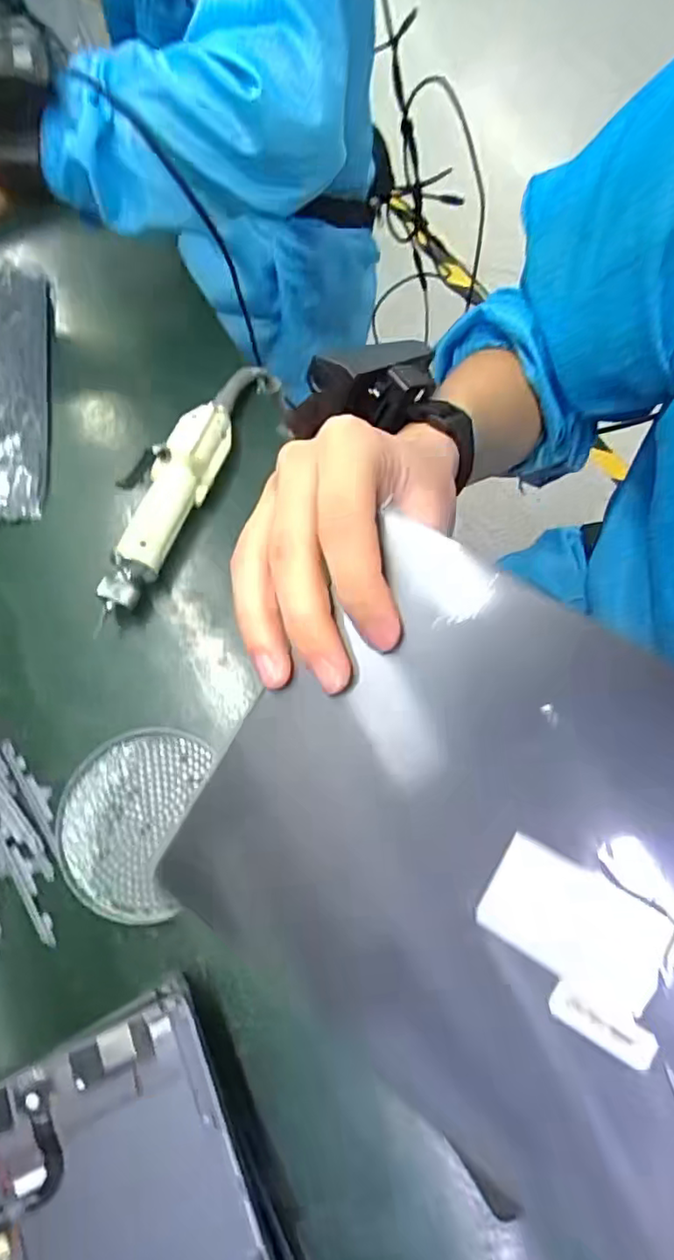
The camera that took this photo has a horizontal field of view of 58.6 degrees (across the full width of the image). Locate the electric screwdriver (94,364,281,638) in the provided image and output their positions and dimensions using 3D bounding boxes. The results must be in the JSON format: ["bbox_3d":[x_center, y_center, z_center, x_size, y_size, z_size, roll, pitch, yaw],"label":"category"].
[{"bbox_3d":[-0.121,-0.125,0.481,0.055,0.056,0.270,21,73,10],"label":"electric screwdriver"}]

